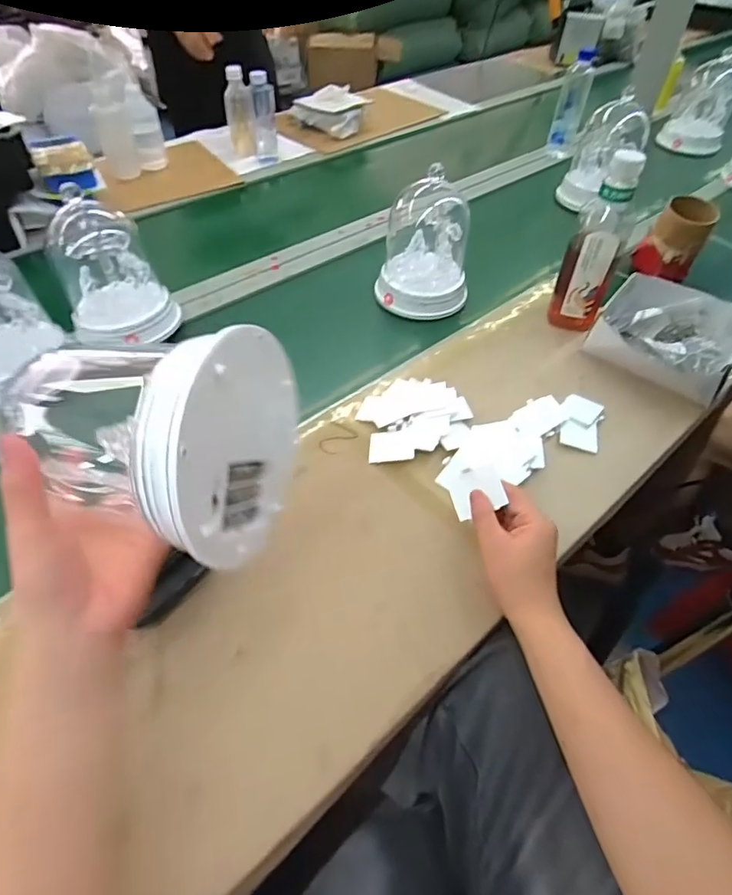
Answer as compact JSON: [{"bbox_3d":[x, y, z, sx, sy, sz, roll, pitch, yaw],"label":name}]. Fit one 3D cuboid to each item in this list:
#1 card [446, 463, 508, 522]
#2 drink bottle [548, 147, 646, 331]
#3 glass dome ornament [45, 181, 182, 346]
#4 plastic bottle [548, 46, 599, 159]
[{"bbox_3d":[0.114,0.045,0.523,0.055,0.007,0.048,-22,65,21],"label":"card"},{"bbox_3d":[0.333,-0.289,0.733,0.078,0.236,0.075,23,53,16],"label":"drink bottle"},{"bbox_3d":[-0.356,-0.242,0.708,0.146,0.172,0.124,-23,54,-20],"label":"glass dome ornament"},{"bbox_3d":[0.506,-0.840,1.248,0.066,0.217,0.060,14,51,10],"label":"plastic bottle"}]

